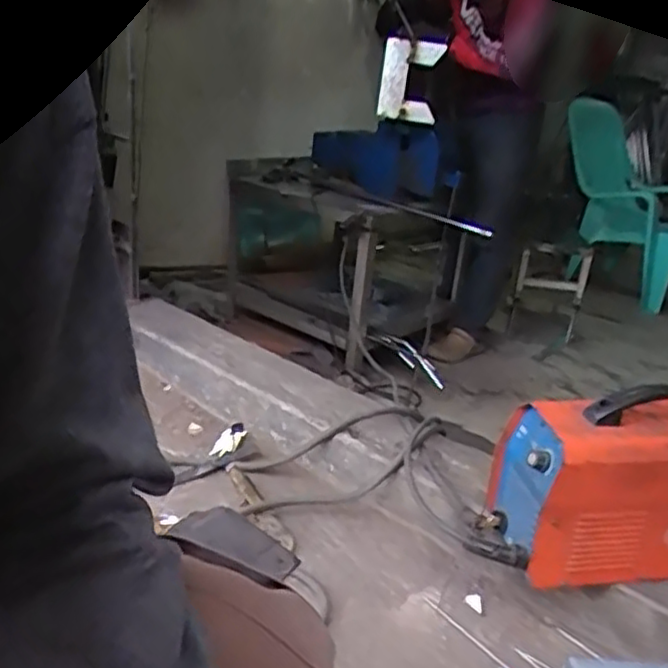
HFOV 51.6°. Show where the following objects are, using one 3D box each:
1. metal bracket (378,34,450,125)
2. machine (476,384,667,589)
[{"bbox_3d":[0.199,-0.679,1.844,0.074,0.225,0.195,-21,47,-35],"label":"metal bracket"},{"bbox_3d":[0.389,0.188,0.898,0.333,0.227,0.143,1,23,-13],"label":"machine"}]

